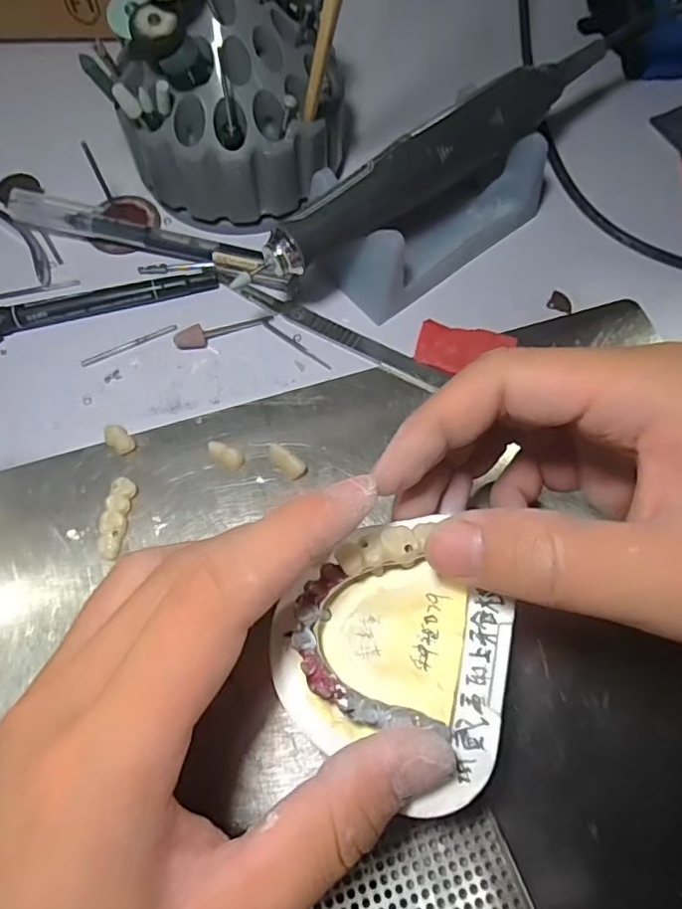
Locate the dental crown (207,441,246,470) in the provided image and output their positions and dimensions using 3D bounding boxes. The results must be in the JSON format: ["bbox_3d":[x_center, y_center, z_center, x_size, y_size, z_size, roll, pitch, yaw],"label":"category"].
[{"bbox_3d":[-0.047,0.000,0.233,0.015,0.006,0.010,32,71,11],"label":"dental crown"}]

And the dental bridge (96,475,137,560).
[{"bbox_3d":[-0.088,0.025,0.223,0.009,0.008,0.031,7,68,1],"label":"dental bridge"}]

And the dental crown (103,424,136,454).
[{"bbox_3d":[-0.092,-0.006,0.237,0.009,0.007,0.014,-40,74,-16],"label":"dental crown"}]

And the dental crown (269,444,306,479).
[{"bbox_3d":[-0.022,0.003,0.233,0.016,0.008,0.009,36,71,12],"label":"dental crown"}]

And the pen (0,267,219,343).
[{"bbox_3d":[-0.125,-0.064,0.258,0.140,0.010,0.013,-13,69,-7],"label":"pen"}]

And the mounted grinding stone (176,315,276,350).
[{"bbox_3d":[-0.052,-0.056,0.258,0.045,0.007,0.008,-17,69,-8],"label":"mounted grinding stone"}]

